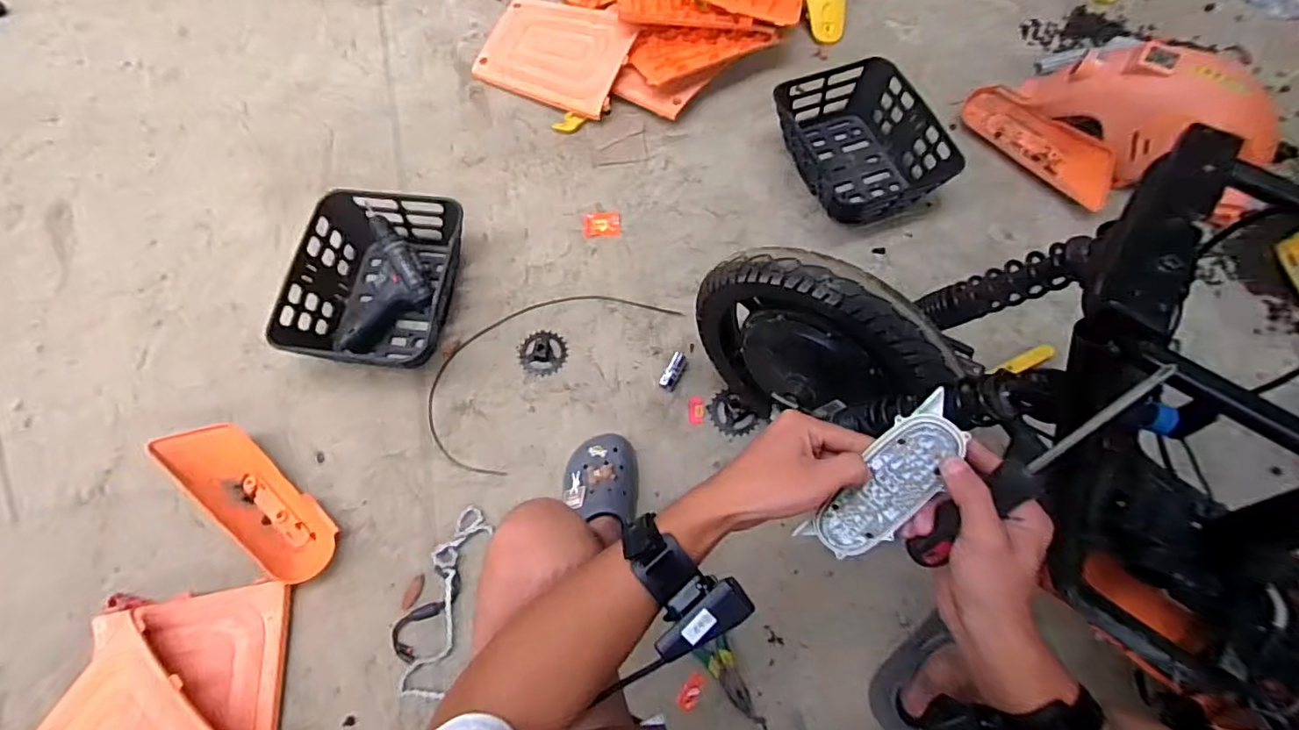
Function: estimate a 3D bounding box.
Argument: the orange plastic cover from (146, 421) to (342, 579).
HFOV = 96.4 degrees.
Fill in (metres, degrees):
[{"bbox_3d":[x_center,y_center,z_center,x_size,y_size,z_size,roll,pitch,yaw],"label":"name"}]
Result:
[{"bbox_3d":[-0.624,0.210,0.912,0.325,0.057,0.113,38,73,14],"label":"orange plastic cover"}]

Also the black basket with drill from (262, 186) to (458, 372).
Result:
[{"bbox_3d":[-0.475,-0.148,1.031,0.264,0.115,0.311,5,68,2],"label":"black basket with drill"}]

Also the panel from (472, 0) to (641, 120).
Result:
[{"bbox_3d":[-0.203,-0.681,1.257,0.317,0.019,0.248,22,76,12],"label":"panel"}]

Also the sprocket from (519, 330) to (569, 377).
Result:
[{"bbox_3d":[-0.188,-0.021,1.028,0.086,0.008,0.083,0,68,0],"label":"sprocket"}]

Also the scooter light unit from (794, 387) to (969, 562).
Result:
[{"bbox_3d":[0.173,0.089,0.421,0.050,0.013,0.140,37,110,13],"label":"scooter light unit"}]

